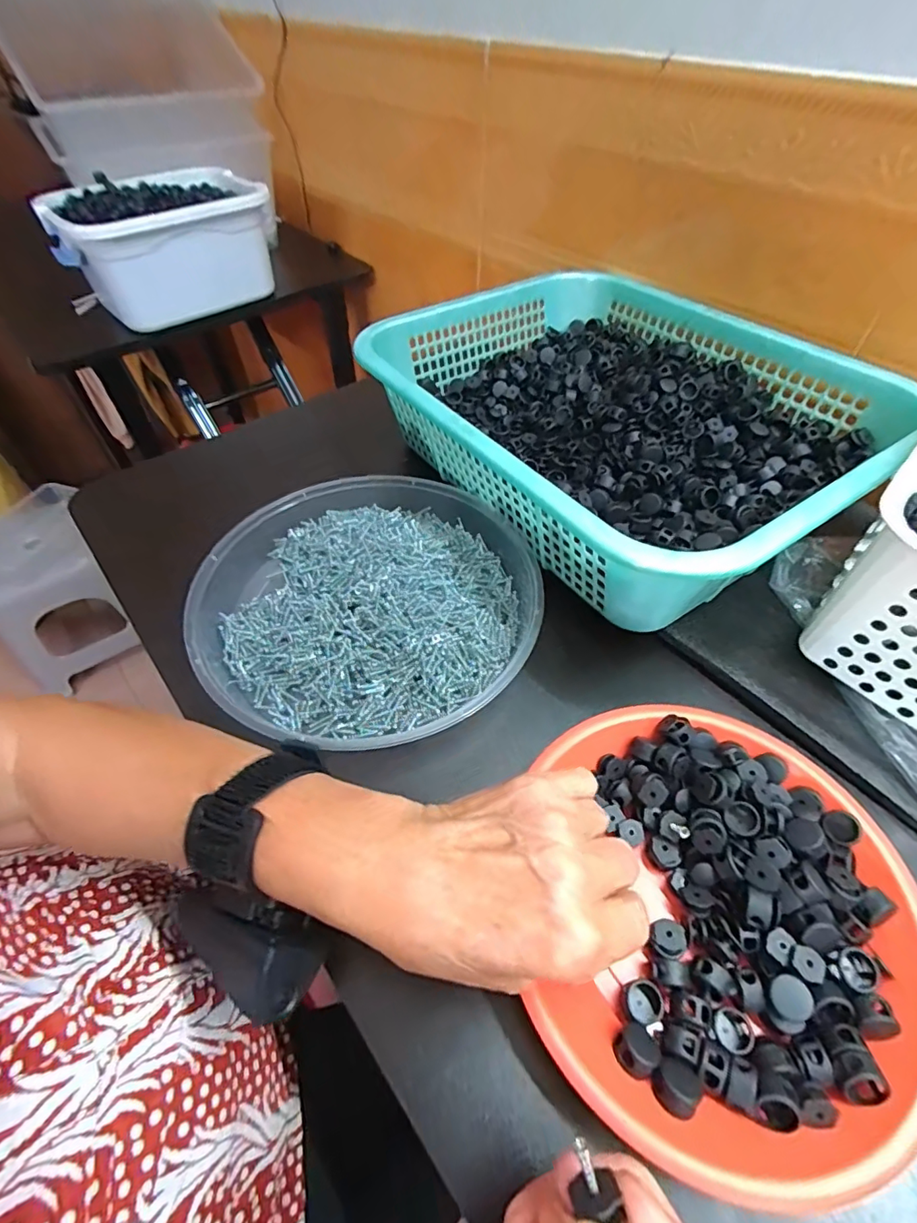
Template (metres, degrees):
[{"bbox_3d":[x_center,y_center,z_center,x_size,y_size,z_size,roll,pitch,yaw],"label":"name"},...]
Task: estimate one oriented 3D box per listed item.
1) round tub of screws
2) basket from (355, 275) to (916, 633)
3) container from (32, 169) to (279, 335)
[{"bbox_3d":[-0.063,-0.014,0.374,0.228,0.033,0.222,0,52,0],"label":"round tub of screws"},{"bbox_3d":[0.124,-0.162,0.431,0.285,0.087,0.376,-30,57,-21],"label":"basket"},{"bbox_3d":[-0.408,-0.506,0.740,0.207,0.141,0.263,35,60,25],"label":"container"}]

